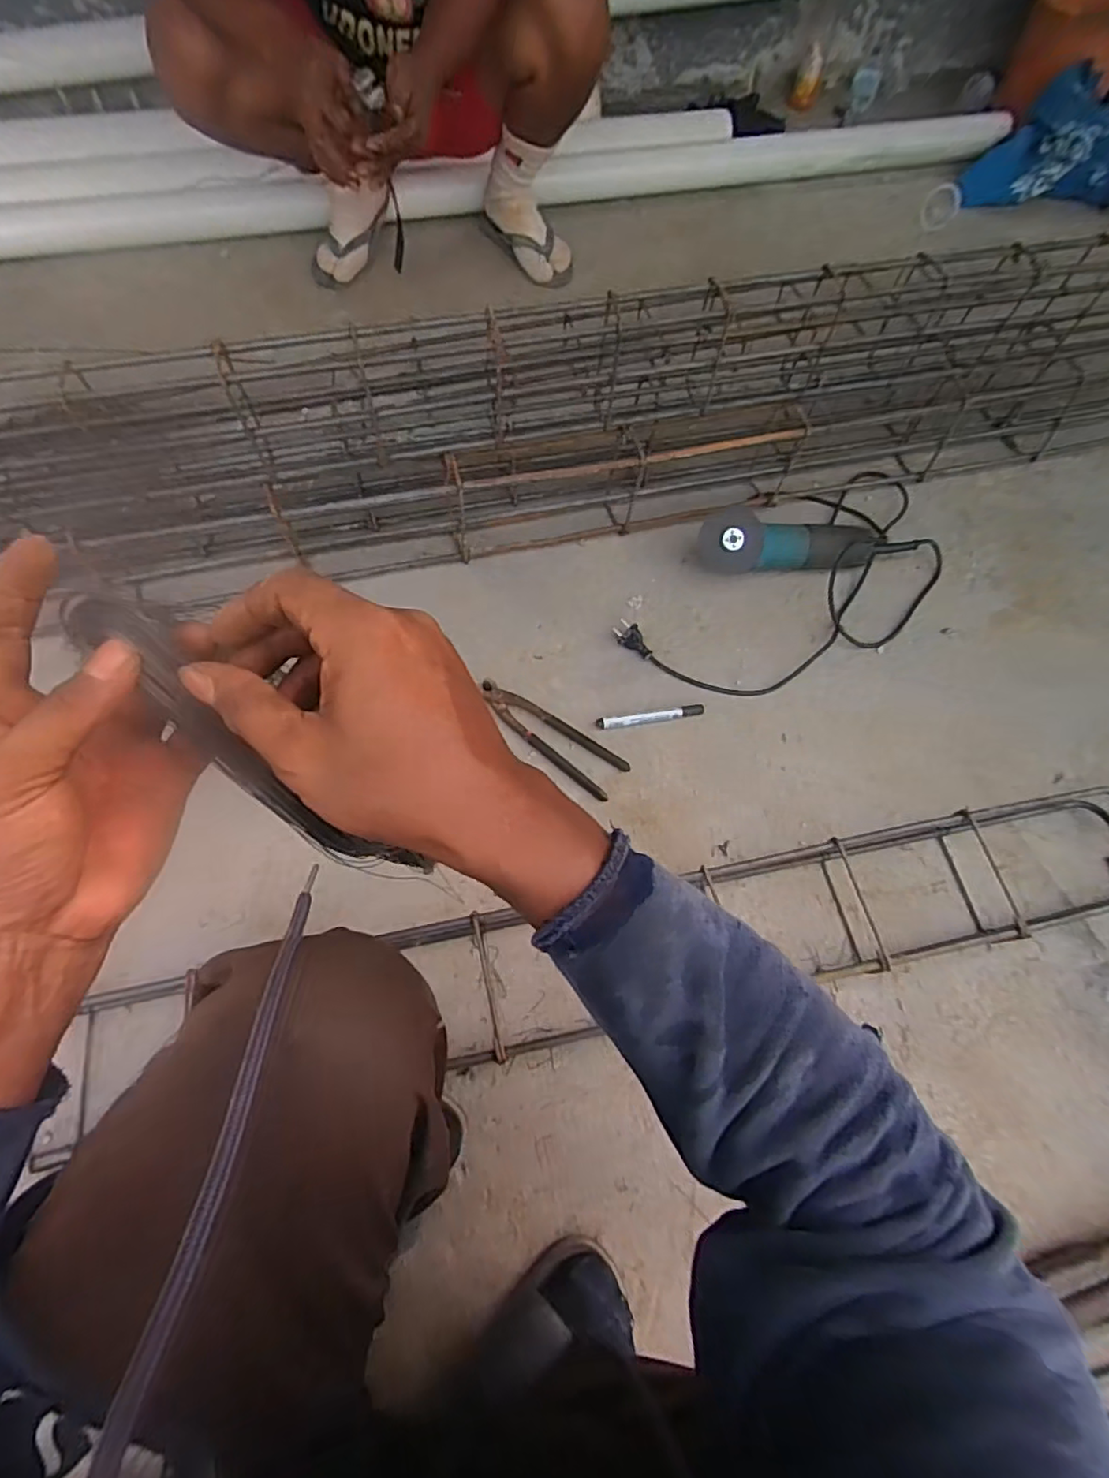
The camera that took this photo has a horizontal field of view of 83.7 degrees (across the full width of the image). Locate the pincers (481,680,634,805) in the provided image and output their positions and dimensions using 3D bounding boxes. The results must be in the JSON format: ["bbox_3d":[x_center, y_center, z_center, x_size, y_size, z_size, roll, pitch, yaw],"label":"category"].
[{"bbox_3d":[-0.009,-0.005,0.803,0.218,0.023,0.059,36,69,14],"label":"pincers"}]

